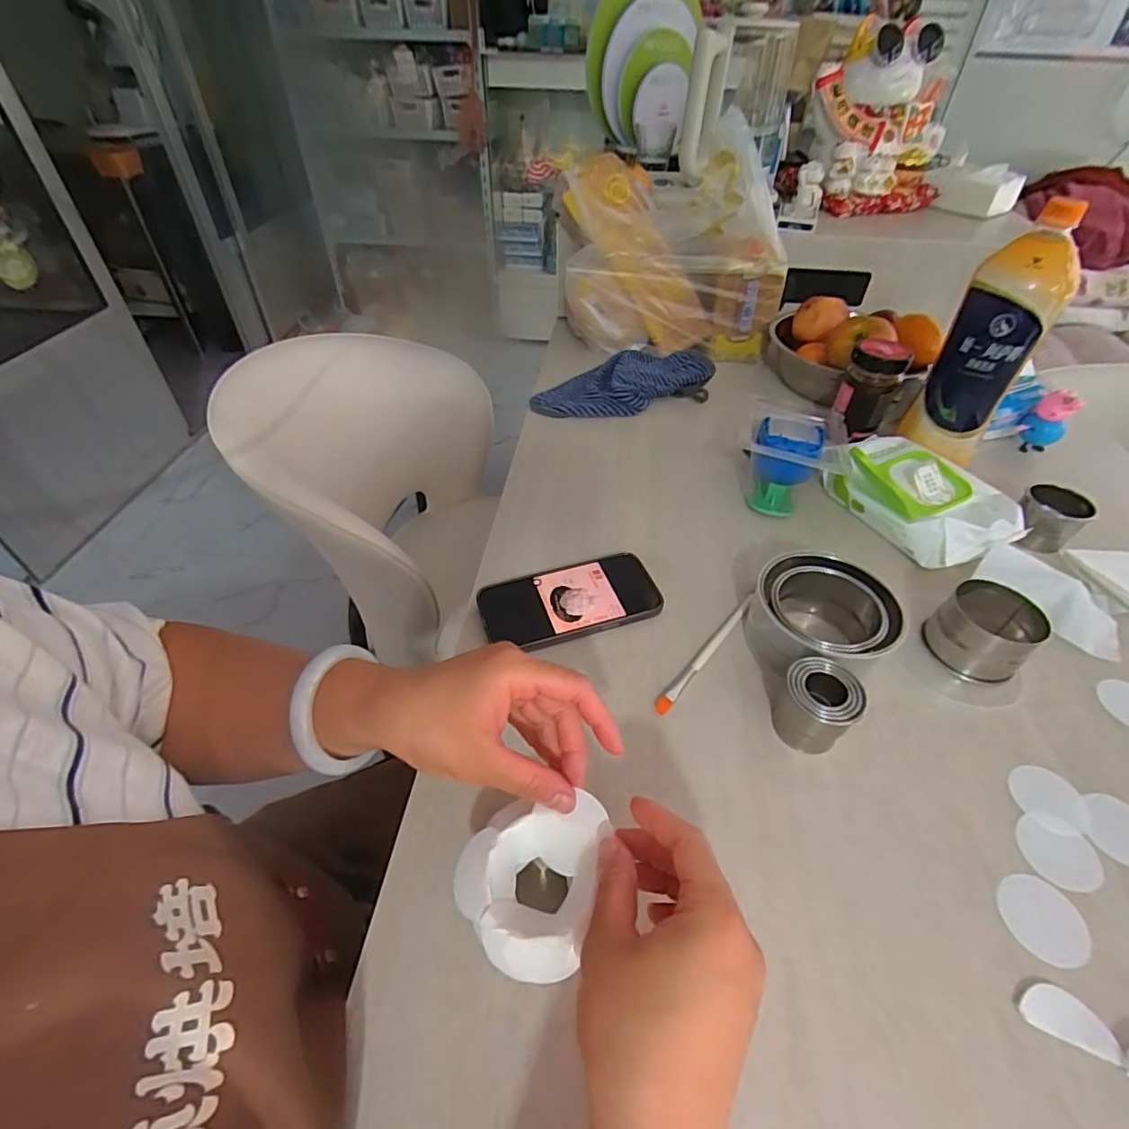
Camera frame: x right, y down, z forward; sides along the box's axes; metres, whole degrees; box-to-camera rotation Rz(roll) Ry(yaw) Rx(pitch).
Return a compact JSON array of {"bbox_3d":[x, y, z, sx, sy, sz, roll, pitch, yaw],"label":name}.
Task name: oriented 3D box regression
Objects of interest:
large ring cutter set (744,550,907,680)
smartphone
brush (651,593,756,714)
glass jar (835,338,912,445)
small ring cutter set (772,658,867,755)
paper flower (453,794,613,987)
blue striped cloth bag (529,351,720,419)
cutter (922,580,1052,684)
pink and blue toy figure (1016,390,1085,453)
[{"bbox_3d":[0.215,0.046,0.467,0.099,0.061,0.110,2,46,-2],"label":"large ring cutter set"},{"bbox_3d":[0.005,0.032,0.505,0.157,0.013,0.081,-12,48,-14],"label":"smartphone"},{"bbox_3d":[0.122,0.072,0.475,0.011,0.005,0.155,32,52,25],"label":"brush"},{"bbox_3d":[0.373,-0.216,0.684,0.060,0.105,0.060,23,49,18],"label":"glass jar"},{"bbox_3d":[0.186,0.106,0.413,0.051,0.055,0.047,2,46,-2],"label":"small ring cutter set"},{"bbox_3d":[-0.020,0.171,0.308,0.072,0.027,0.087,15,47,11],"label":"paper flower"},{"bbox_3d":[0.080,-0.260,0.778,0.255,0.039,0.119,-7,46,-9],"label":"blue striped cloth bag"},{"bbox_3d":[0.356,0.054,0.472,0.070,0.050,0.070,-31,55,-29],"label":"cutter"},{"bbox_3d":[0.602,-0.174,0.696,0.031,0.084,0.043,-31,54,-29],"label":"pink and blue toy figure"}]

